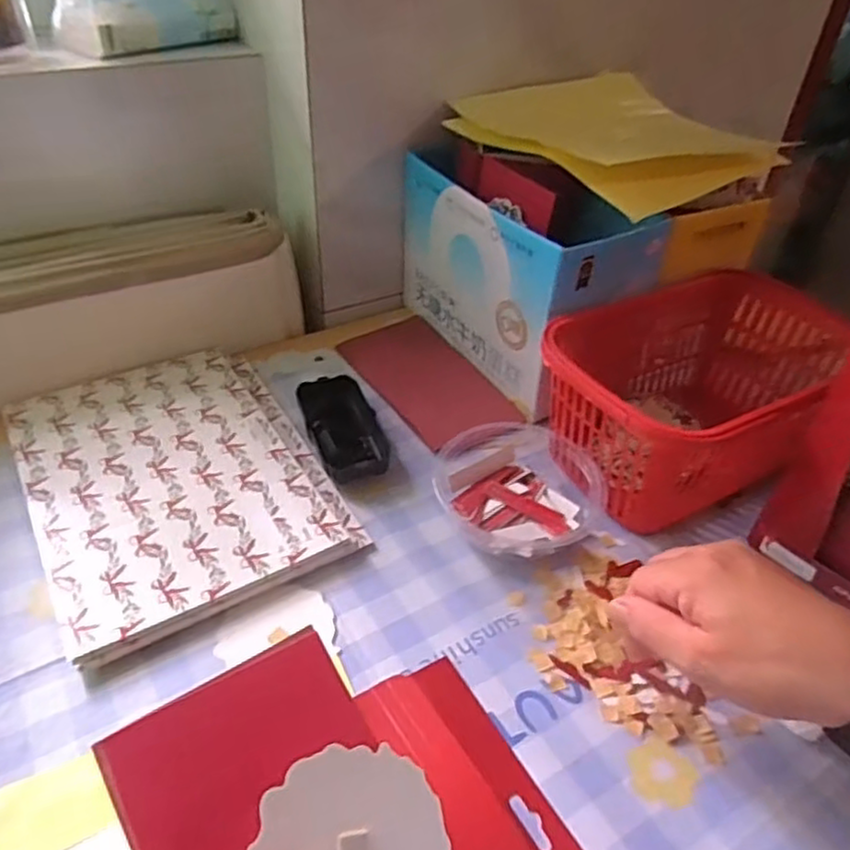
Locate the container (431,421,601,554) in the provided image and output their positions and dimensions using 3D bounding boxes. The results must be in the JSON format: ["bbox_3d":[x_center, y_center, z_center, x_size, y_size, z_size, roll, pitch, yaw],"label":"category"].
[{"bbox_3d":[0.065,0.039,0.501,0.112,0.042,0.133,-7,42,-14],"label":"container"}]

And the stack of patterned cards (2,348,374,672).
[{"bbox_3d":[-0.183,0.034,0.505,0.192,0.014,0.260,-19,46,-26],"label":"stack of patterned cards"}]

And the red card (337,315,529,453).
[{"bbox_3d":[0.001,-0.043,0.625,0.086,0.008,0.177,-29,51,-18],"label":"red card"}]

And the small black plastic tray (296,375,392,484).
[{"bbox_3d":[-0.062,0.001,0.540,0.059,0.031,0.102,-11,43,-18],"label":"small black plastic tray"}]

